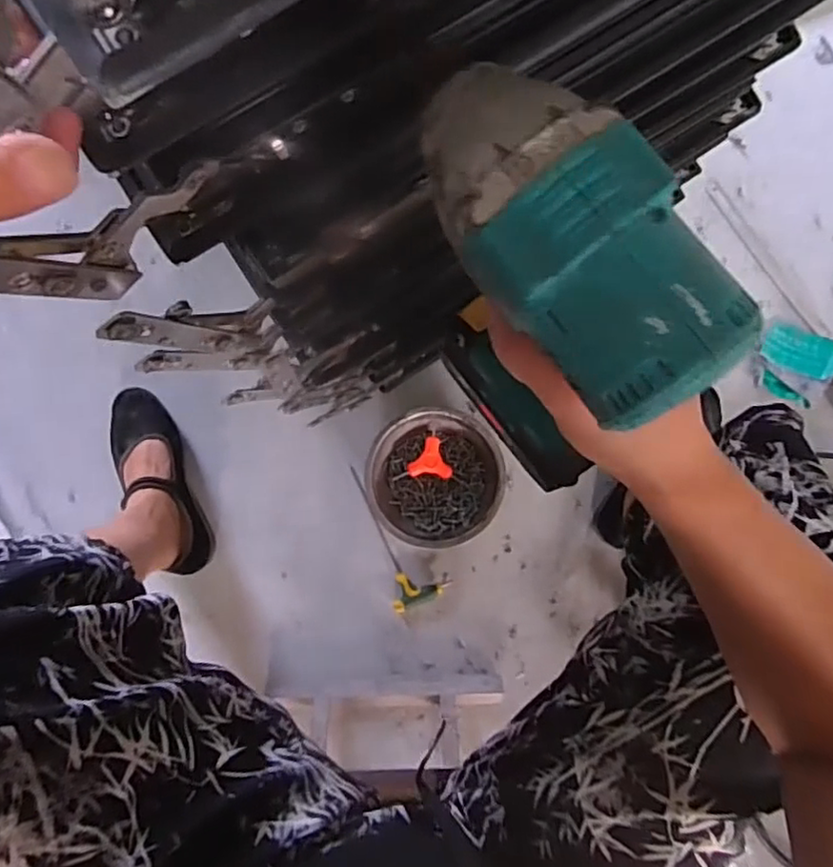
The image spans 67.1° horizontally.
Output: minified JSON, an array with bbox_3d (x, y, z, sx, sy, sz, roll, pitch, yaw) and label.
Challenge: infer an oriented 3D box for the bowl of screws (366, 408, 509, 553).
[{"bbox_3d":[0.026,0.059,0.846,0.177,0.057,0.175,-2,87,-2],"label":"bowl of screws"}]

